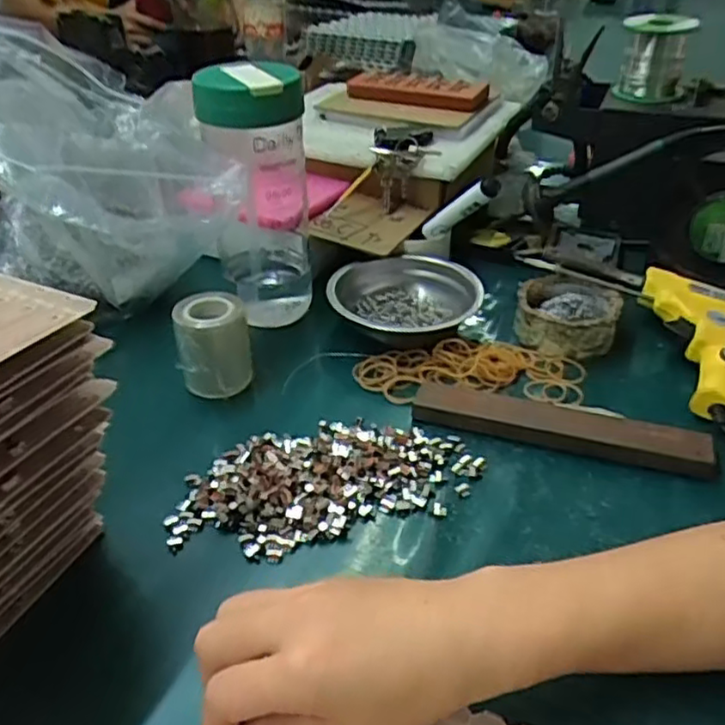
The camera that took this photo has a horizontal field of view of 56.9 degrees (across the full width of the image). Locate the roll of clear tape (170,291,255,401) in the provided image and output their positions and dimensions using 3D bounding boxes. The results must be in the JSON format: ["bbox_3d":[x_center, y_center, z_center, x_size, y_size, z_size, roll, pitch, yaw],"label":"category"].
[{"bbox_3d":[-0.110,-0.012,0.501,0.050,0.066,0.048,-9,36,-9],"label":"roll of clear tape"}]

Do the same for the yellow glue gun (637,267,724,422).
[{"bbox_3d":[0.257,-0.020,0.508,0.085,0.033,0.144,10,38,18],"label":"yellow glue gun"}]

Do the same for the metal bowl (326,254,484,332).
[{"bbox_3d":[0.036,-0.052,0.573,0.124,0.038,0.124,-2,35,2],"label":"metal bowl"}]

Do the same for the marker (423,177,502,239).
[{"bbox_3d":[0.086,-0.138,0.604,0.017,0.021,0.101,-30,2,-32],"label":"marker"}]

